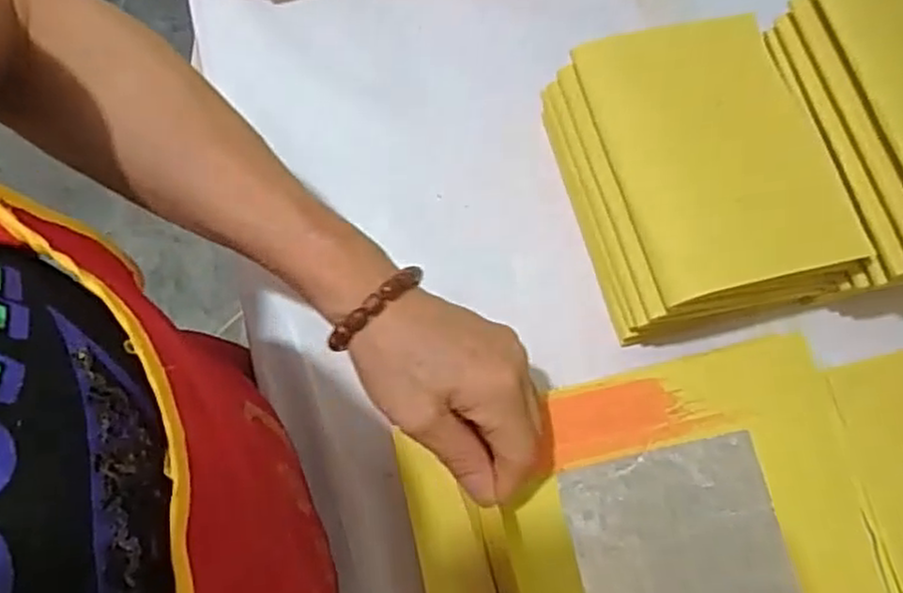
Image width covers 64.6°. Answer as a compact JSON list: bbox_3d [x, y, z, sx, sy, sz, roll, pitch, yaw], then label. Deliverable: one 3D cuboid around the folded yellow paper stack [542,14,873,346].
[{"bbox_3d":[0.138,-0.070,0.409,0.124,0.072,0.166,-14,76,-5],"label":"folded yellow paper stack"}]

